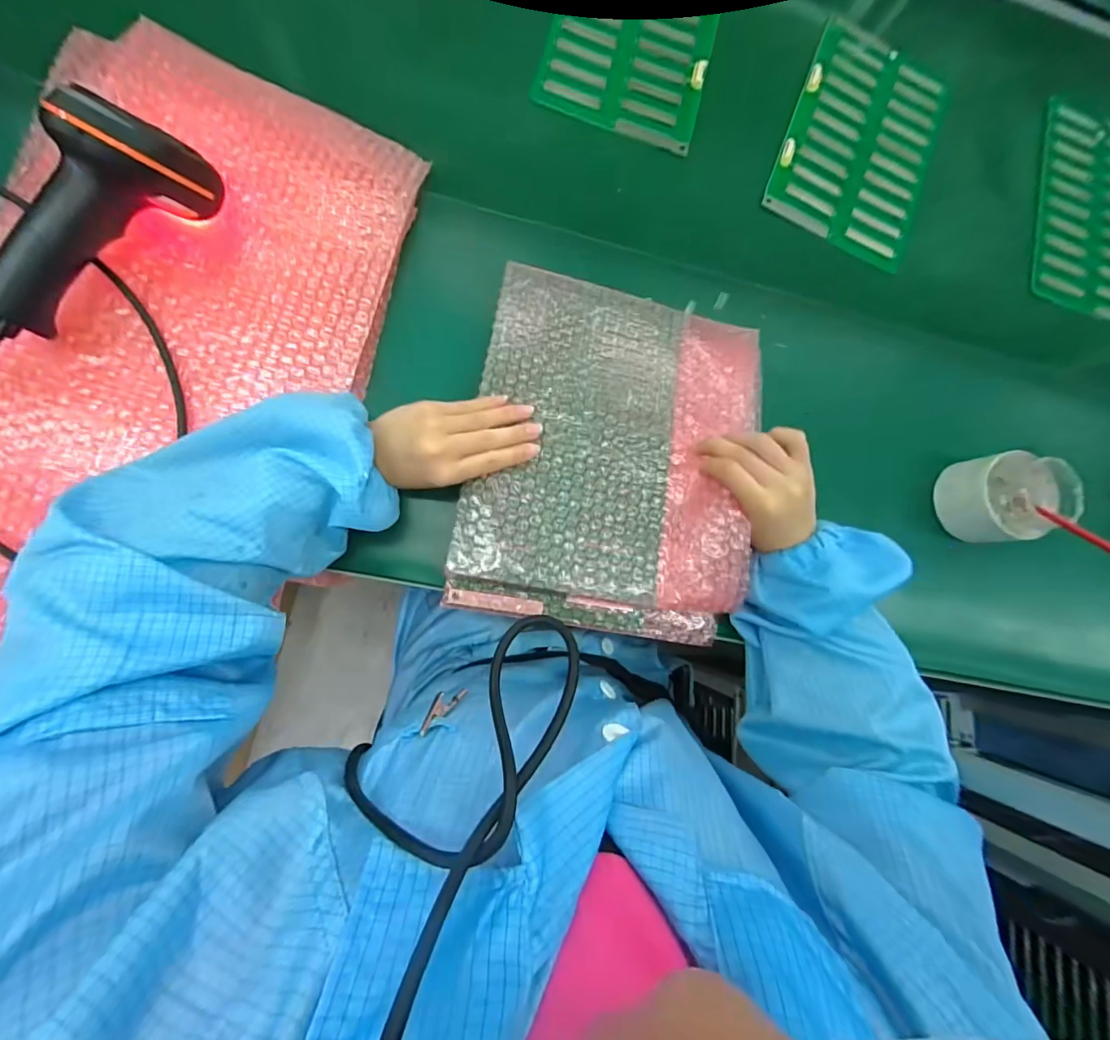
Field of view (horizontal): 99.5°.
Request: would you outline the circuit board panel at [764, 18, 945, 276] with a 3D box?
[{"bbox_3d":[0.351,-0.436,0.536,0.171,0.011,0.285,22,79,-7],"label":"circuit board panel"}]

